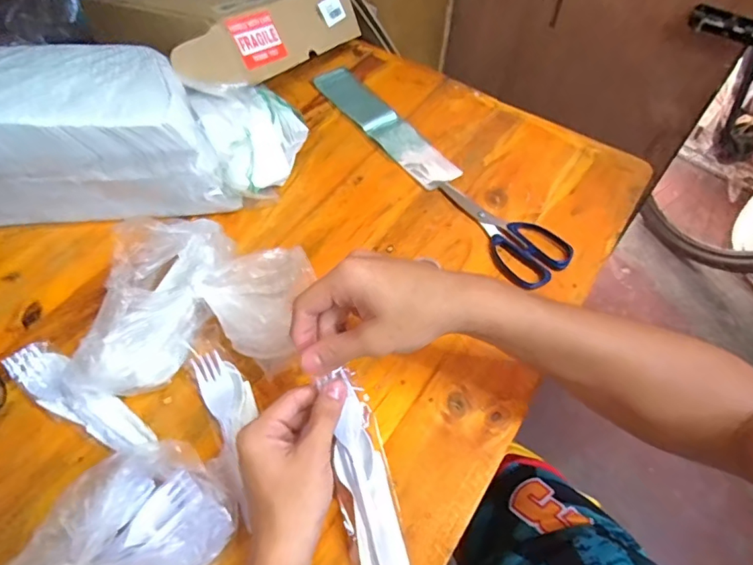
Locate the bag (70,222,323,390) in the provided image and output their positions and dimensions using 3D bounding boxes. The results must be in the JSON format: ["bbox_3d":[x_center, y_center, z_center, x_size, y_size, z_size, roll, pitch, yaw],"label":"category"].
[{"bbox_3d":[-0.154,0.017,0.449,0.170,0.082,0.155,0,57,-2],"label":"bag"}]

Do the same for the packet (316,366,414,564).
[{"bbox_3d":[-0.002,0.173,0.369,0.044,0.021,0.200,-10,75,-9],"label":"packet"}]

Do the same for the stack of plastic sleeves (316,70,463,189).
[{"bbox_3d":[0.009,-0.209,0.646,0.056,0.009,0.251,-31,63,-20],"label":"stack of plastic sleeves"}]

